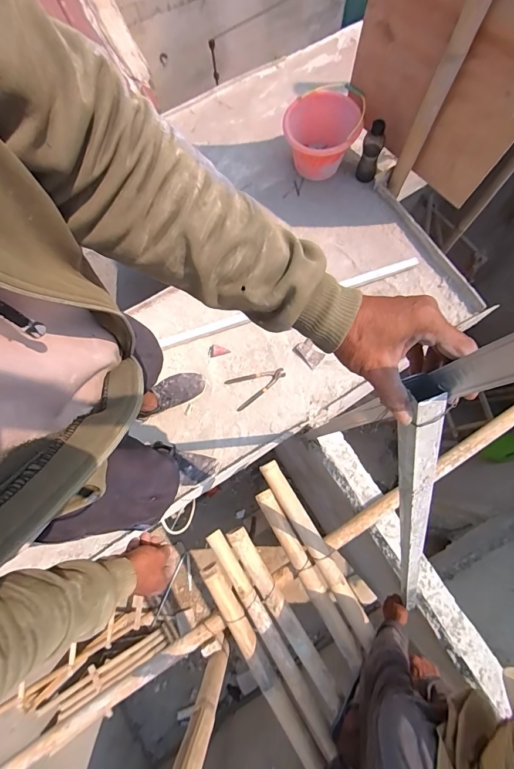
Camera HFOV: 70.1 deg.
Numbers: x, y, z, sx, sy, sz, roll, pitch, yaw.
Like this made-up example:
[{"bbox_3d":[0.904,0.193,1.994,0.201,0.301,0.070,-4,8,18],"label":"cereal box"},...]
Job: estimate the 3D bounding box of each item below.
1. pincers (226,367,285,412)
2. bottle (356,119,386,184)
[{"bbox_3d":[0.005,0.004,1.361,0.214,0.018,0.119,-22,79,-3],"label":"pincers"},{"bbox_3d":[0.451,-0.914,1.444,0.078,0.227,0.077,8,51,3],"label":"bottle"}]

